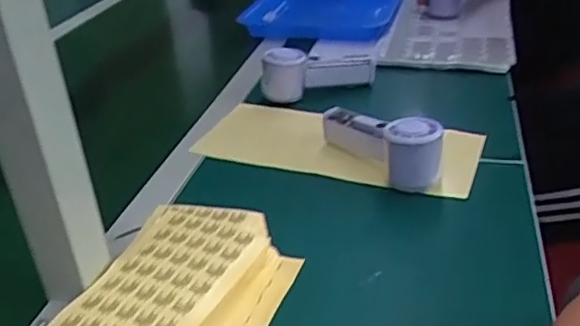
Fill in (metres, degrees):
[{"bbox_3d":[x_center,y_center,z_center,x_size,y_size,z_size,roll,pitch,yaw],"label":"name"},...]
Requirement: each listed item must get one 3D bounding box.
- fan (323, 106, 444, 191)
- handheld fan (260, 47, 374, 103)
[{"bbox_3d":[0.097,-0.028,0.656,0.052,0.071,0.155,-18,32,-23],"label":"fan"},{"bbox_3d":[0.043,-0.119,0.823,0.158,0.074,0.051,-10,29,-10],"label":"handheld fan"}]

